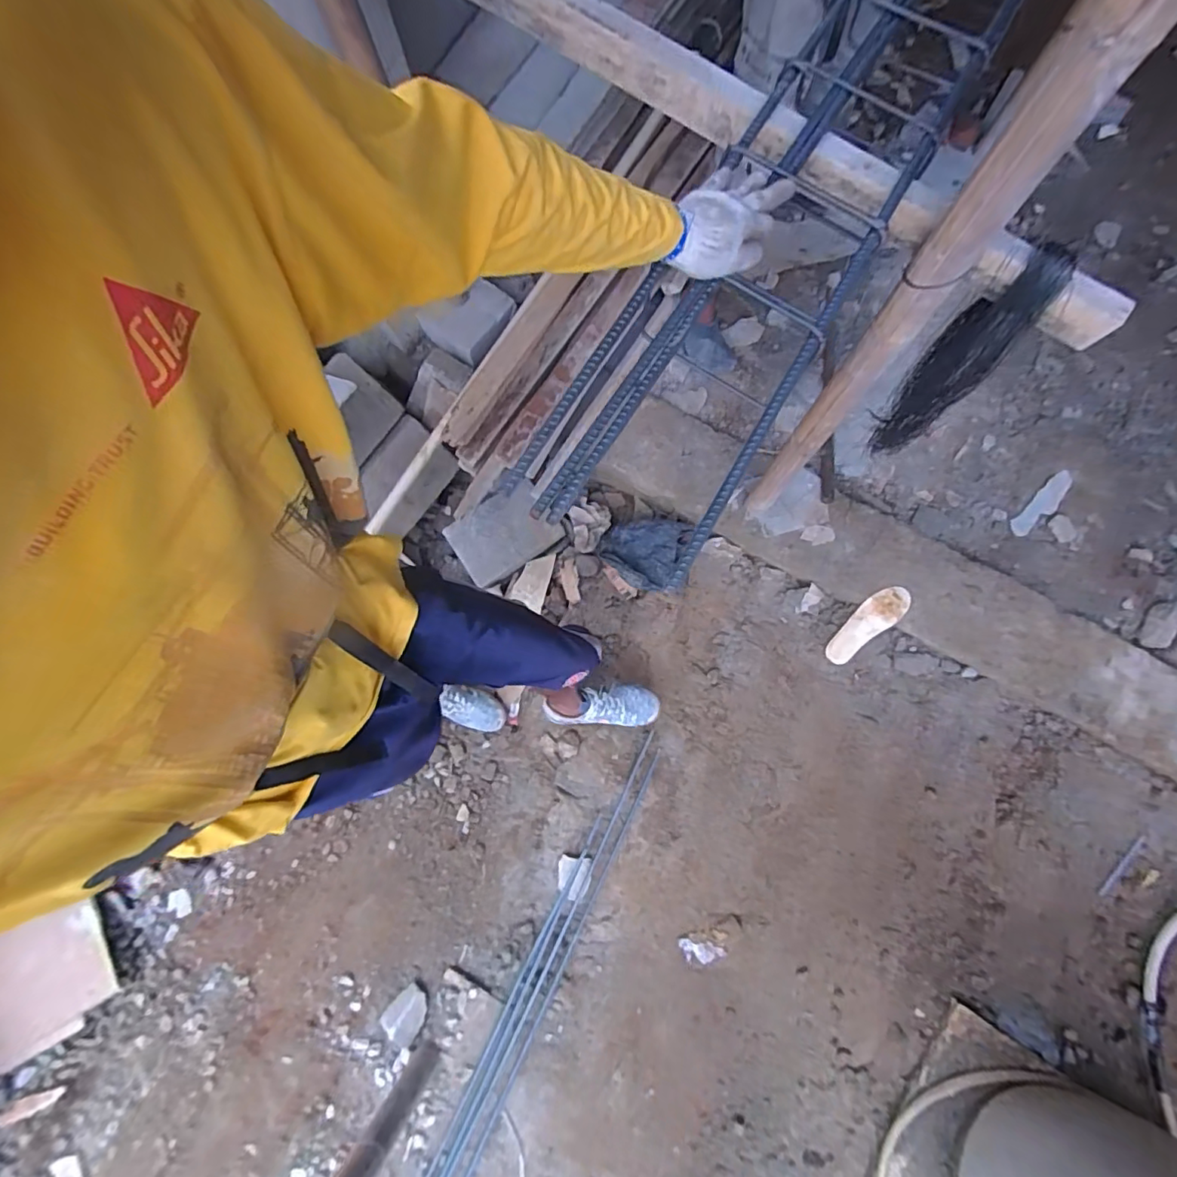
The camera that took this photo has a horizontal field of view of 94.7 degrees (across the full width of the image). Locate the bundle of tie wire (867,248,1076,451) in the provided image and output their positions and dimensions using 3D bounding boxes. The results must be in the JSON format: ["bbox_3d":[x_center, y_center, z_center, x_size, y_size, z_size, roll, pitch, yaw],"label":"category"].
[{"bbox_3d":[0.550,-0.327,0.839,0.075,0.427,0.083,-36,79,-6],"label":"bundle of tie wire"}]

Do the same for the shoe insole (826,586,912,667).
[{"bbox_3d":[0.748,0.096,1.464,0.264,0.013,0.090,-41,82,6],"label":"shoe insole"}]

